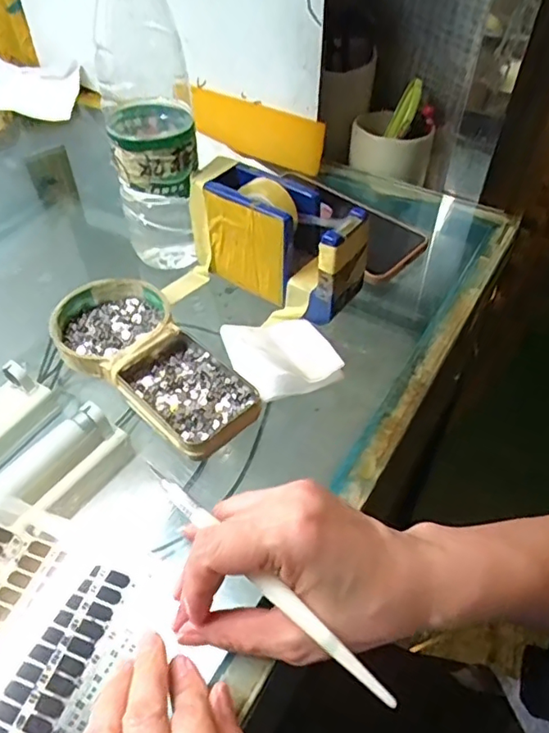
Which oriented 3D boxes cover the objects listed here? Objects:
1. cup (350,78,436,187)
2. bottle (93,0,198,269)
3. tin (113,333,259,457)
[{"bbox_3d":[0.121,-0.237,0.572,0.083,0.079,0.077,10,49,9],"label":"cup"},{"bbox_3d":[-0.091,-0.177,0.401,0.059,0.221,0.069,-14,49,-10],"label":"bottle"},{"bbox_3d":[-0.056,0.016,0.370,0.066,0.016,0.092,-36,56,-26],"label":"tin"}]

